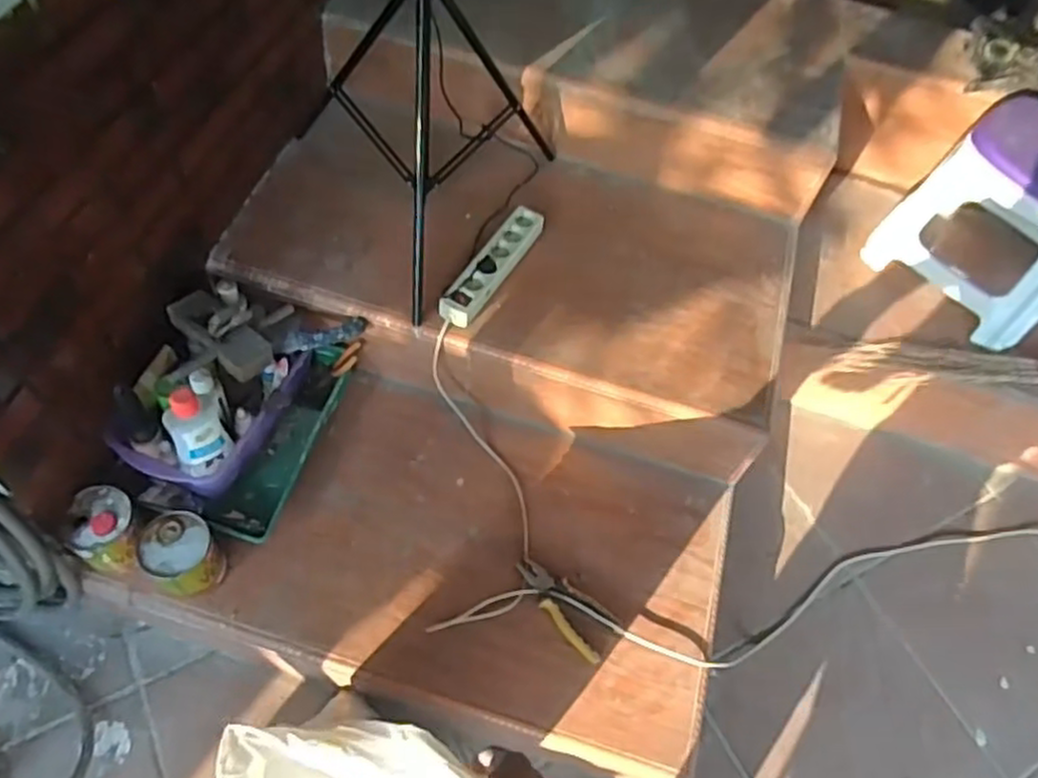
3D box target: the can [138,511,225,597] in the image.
[{"bbox_3d":[-0.499,0.250,1.093,0.092,0.135,0.101,4,56,-6],"label":"can"}]

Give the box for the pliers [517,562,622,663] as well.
[{"bbox_3d":[0.075,0.340,1.160,0.183,0.017,0.079,41,60,18],"label":"pliers"}]

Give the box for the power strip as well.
[{"bbox_3d":[-0.044,-0.215,1.263,0.059,0.048,0.269,29,57,11],"label":"power strip"}]

